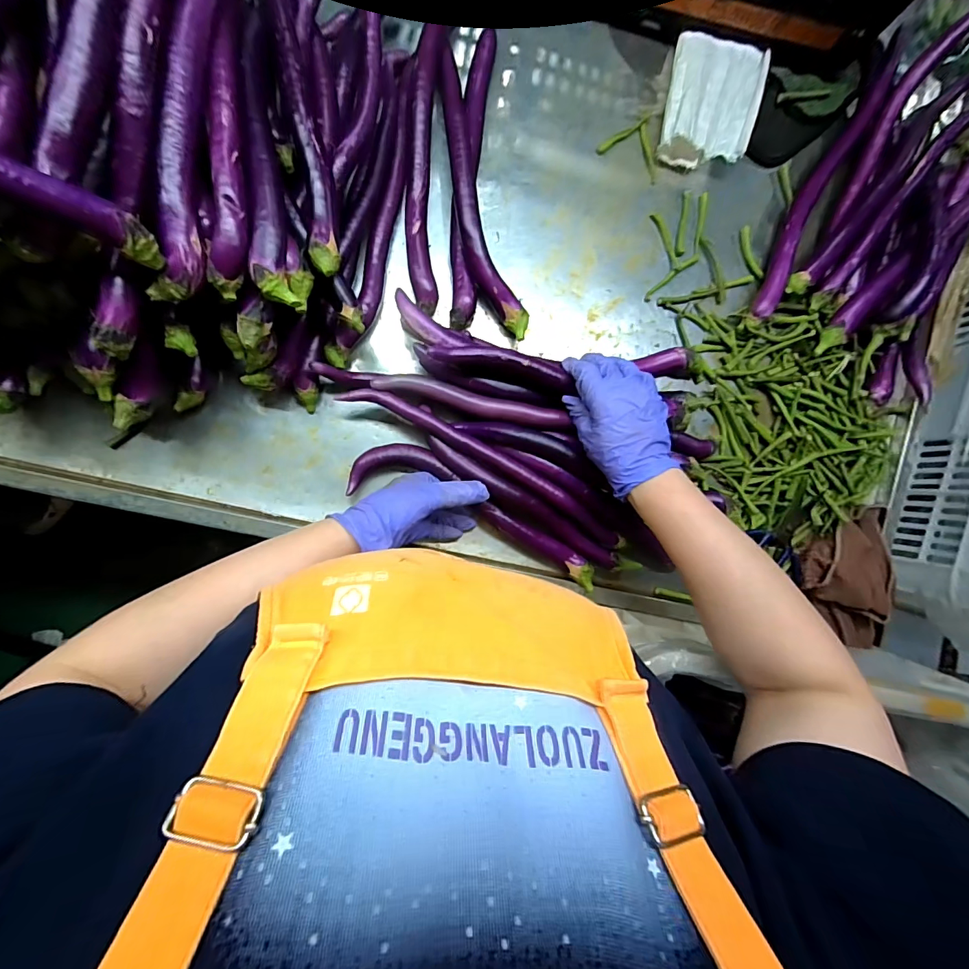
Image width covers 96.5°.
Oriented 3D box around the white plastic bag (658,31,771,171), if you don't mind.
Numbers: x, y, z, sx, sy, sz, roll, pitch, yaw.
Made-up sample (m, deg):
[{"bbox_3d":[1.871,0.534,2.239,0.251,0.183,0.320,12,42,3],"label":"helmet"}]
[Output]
[{"bbox_3d":[0.276,-0.460,0.526,0.114,0.034,0.156,11,91,-8],"label":"white plastic bag"}]

